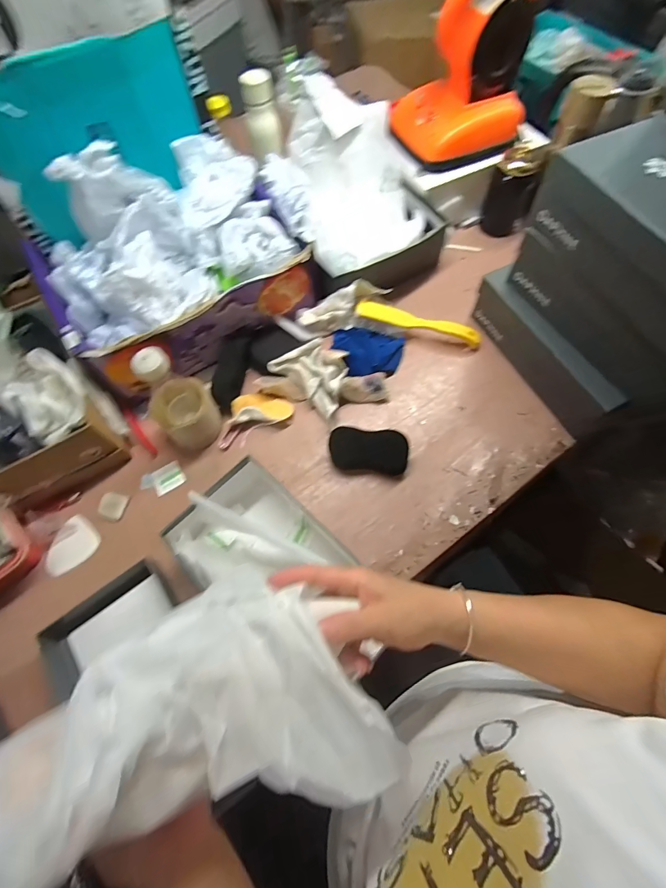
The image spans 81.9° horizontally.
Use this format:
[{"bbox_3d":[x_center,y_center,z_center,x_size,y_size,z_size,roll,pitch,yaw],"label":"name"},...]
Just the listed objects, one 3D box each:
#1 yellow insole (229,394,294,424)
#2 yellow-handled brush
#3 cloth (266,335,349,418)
[{"bbox_3d":[-0.119,-0.059,0.633,0.101,0.015,0.050,2,66,3],"label":"yellow insole"},{"bbox_3d":[0.151,-0.210,0.677,0.220,0.041,0.024,12,67,7],"label":"yellow-handled brush"},{"bbox_3d":[-0.027,-0.121,0.645,0.132,0.049,0.090,39,73,17],"label":"cloth"}]

